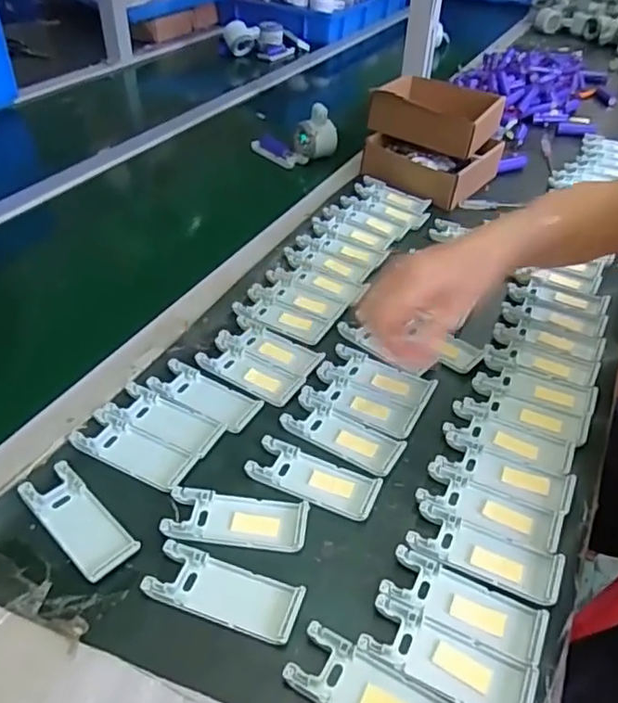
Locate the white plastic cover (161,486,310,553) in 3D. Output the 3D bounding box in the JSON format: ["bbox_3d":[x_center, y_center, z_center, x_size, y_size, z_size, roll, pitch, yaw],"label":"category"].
[{"bbox_3d":[-0.054,0.126,0.439,0.104,0.006,0.043,5,41,2],"label":"white plastic cover"}]

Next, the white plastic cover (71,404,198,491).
[{"bbox_3d":[-0.144,0.080,0.483,0.103,0.008,0.048,22,44,20],"label":"white plastic cover"}]

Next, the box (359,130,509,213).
[{"bbox_3d":[0.186,-0.286,0.876,0.164,0.048,0.157,29,47,27],"label":"box"}]

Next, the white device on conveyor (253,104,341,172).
[{"bbox_3d":[-0.023,-0.341,0.921,0.134,0.078,0.061,2,41,-1],"label":"white device on conveyor"}]

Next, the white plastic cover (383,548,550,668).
[{"bbox_3d":[0.104,0.169,0.393,0.103,0.007,0.039,21,44,19],"label":"white plastic cover"}]

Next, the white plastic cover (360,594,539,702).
[{"bbox_3d":[0.087,0.192,0.366,0.103,0.007,0.040,22,45,21],"label":"white plastic cover"}]

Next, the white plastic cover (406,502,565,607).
[{"bbox_3d":[0.126,0.144,0.422,0.104,0.007,0.043,19,44,18],"label":"white plastic cover"}]

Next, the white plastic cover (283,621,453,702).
[{"bbox_3d":[0.039,0.207,0.352,0.104,0.010,0.038,22,44,20],"label":"white plastic cover"}]

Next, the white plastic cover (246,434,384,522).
[{"bbox_3d":[0.003,0.101,0.469,0.103,0.006,0.043,19,44,17],"label":"white plastic cover"}]

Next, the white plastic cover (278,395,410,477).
[{"bbox_3d":[0.028,0.072,0.504,0.103,0.006,0.042,22,45,21],"label":"white plastic cover"}]

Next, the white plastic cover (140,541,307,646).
[{"bbox_3d":[-0.057,0.163,0.397,0.103,0.008,0.040,15,43,13],"label":"white plastic cover"}]

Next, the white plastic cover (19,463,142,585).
[{"bbox_3d":[-0.171,0.123,0.431,0.102,0.006,0.039,33,49,30],"label":"white plastic cover"}]

